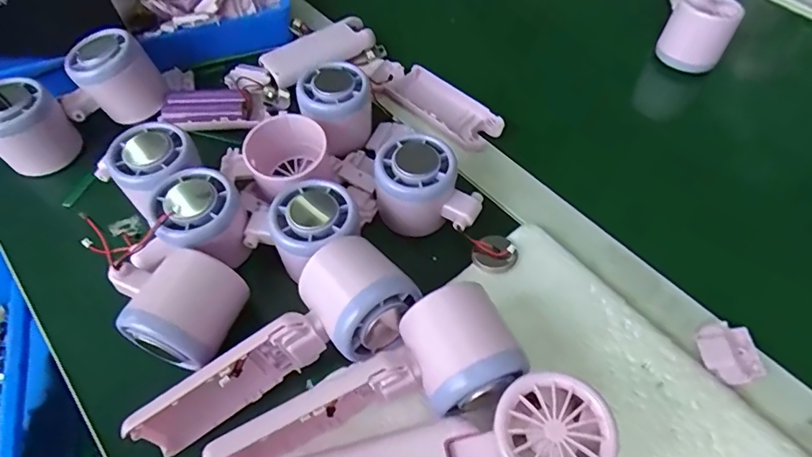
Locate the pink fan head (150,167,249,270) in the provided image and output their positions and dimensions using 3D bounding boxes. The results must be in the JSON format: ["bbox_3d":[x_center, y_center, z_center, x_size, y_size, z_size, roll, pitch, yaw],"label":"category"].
[{"bbox_3d":[-0.133,-0.009,0.320,0.050,0.050,0.052,-30,62,-19],"label":"pink fan head"}]

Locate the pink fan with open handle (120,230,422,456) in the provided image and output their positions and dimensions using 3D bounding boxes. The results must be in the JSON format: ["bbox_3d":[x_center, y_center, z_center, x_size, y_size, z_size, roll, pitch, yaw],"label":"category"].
[{"bbox_3d":[-0.070,0.072,0.283,0.161,0.063,0.059,-38,62,-6],"label":"pink fan with open handle"}]

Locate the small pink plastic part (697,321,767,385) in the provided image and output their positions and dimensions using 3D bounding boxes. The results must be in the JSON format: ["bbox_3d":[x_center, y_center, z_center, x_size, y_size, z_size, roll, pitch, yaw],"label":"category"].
[{"bbox_3d":[0.202,0.077,0.308,0.032,0.006,0.038,-1,56,-2],"label":"small pink plastic part"}]

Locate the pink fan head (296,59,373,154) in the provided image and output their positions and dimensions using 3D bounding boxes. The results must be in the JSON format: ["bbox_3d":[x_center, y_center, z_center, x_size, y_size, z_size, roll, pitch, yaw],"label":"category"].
[{"bbox_3d":[-0.053,-0.096,0.392,0.053,0.050,0.049,0,56,-1],"label":"pink fan head"}]

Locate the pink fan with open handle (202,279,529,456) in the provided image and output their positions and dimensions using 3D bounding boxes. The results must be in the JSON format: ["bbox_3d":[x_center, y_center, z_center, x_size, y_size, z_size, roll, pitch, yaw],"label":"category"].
[{"bbox_3d":[-0.021,0.088,0.257,0.160,0.056,0.058,-28,59,-1],"label":"pink fan with open handle"}]

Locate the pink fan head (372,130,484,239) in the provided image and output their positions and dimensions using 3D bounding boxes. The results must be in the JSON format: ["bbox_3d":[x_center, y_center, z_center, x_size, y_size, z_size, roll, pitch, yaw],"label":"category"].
[{"bbox_3d":[0.017,-0.030,0.347,0.074,0.046,0.054,14,57,8],"label":"pink fan head"}]

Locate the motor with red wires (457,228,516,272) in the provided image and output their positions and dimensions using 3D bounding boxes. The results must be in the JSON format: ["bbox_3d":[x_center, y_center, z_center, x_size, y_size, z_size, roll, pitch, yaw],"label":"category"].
[{"bbox_3d":[0.056,0.012,0.337,0.025,0.011,0.039,-29,61,-19],"label":"motor with red wires"}]

